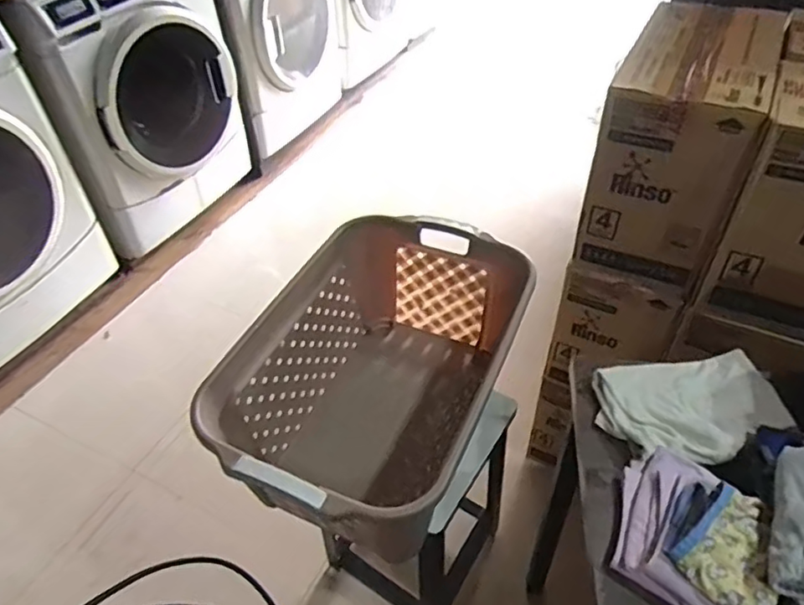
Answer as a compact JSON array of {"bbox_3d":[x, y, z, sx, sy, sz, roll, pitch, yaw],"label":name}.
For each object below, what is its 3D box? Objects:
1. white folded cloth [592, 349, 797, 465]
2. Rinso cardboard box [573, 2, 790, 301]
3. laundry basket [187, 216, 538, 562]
[{"bbox_3d":[0.366,0.134,0.752,0.216,0.042,0.163,1,44,4],"label":"white folded cloth"},{"bbox_3d":[0.484,-0.275,1.038,0.210,0.351,0.366,18,48,20],"label":"Rinso cardboard box"},{"bbox_3d":[-0.024,0.155,1.016,0.376,0.348,0.590,18,48,20],"label":"laundry basket"}]

